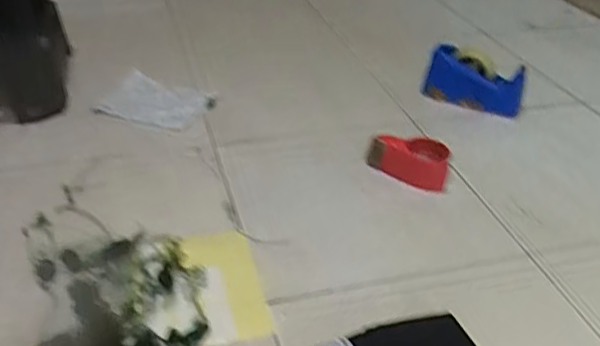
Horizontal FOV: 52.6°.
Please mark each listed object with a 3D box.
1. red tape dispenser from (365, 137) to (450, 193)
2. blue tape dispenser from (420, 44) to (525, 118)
[{"bbox_3d":[0.180,-0.018,1.016,0.137,0.065,0.059,8,35,9],"label":"red tape dispenser"},{"bbox_3d":[0.353,-0.184,1.226,0.201,0.128,0.053,12,36,13],"label":"blue tape dispenser"}]

